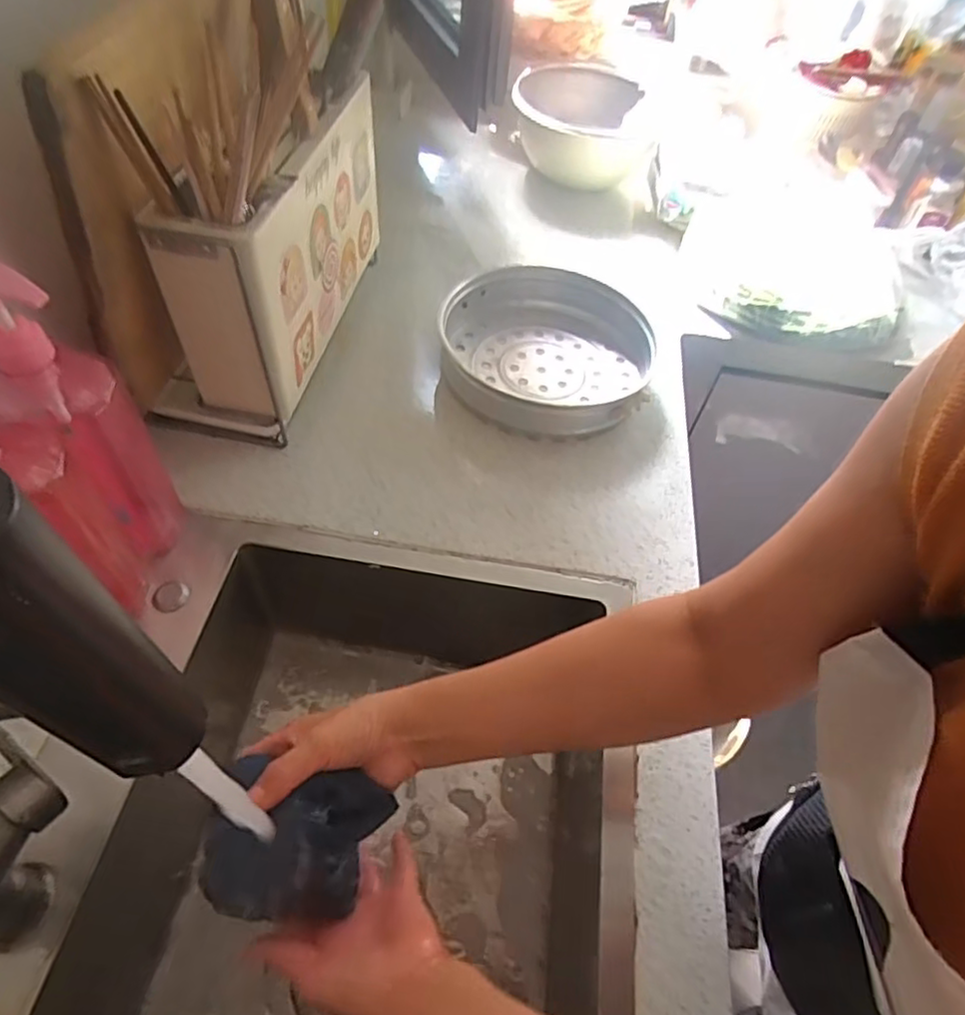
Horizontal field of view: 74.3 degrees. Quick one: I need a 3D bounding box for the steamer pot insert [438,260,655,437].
[{"bbox_3d":[0.070,-0.188,0.761,0.236,0.067,0.243,3,53,-3],"label":"steamer pot insert"}]

